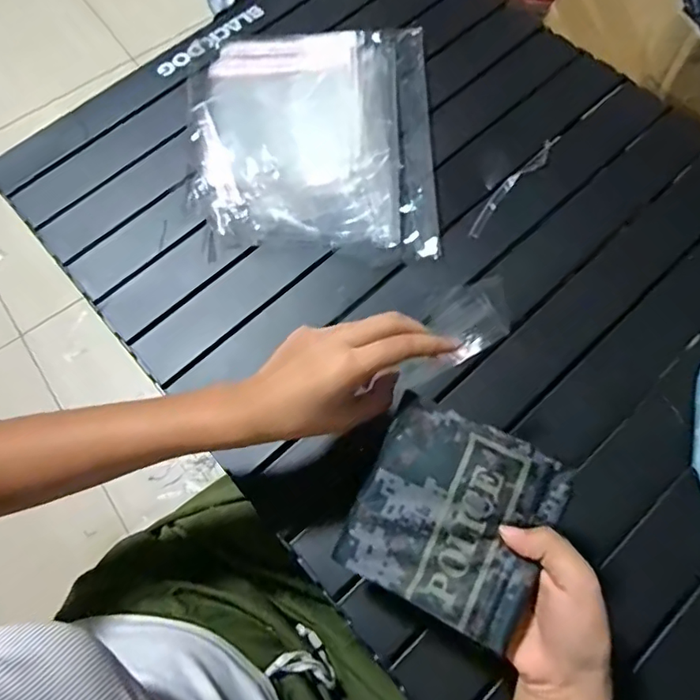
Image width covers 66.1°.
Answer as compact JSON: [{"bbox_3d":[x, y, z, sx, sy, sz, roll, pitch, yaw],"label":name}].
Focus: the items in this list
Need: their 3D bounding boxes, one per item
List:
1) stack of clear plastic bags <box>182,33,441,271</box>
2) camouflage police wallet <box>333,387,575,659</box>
[{"bbox_3d":[-0.043,-0.228,0.569,0.253,0.029,0.289,-2,68,2],"label":"stack of clear plastic bags"},{"bbox_3d":[0.063,0.105,0.341,0.117,0.011,0.120,22,91,26],"label":"camouflage police wallet"}]

